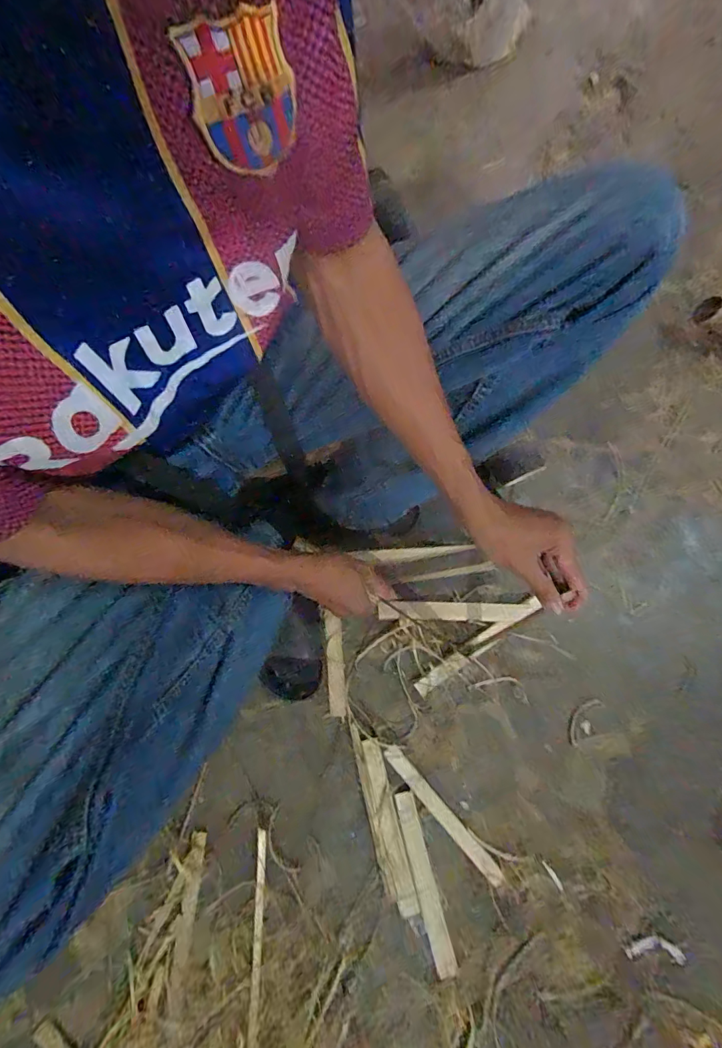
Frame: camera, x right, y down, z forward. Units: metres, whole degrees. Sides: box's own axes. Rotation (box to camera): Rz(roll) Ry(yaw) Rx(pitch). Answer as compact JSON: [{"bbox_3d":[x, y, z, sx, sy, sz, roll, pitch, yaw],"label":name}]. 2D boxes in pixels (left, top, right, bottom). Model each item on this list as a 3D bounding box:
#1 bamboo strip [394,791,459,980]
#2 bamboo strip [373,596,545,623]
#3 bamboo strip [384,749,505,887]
[{"bbox_3d":[0.084,0.476,0.576,0.028,0.004,0.223,-15,79,-3],"label":"bamboo strip"},{"bbox_3d":[0.138,0.125,0.626,0.220,0.011,0.028,0,78,2],"label":"bamboo strip"},{"bbox_3d":[0.112,0.396,0.592,0.023,0.004,0.216,-41,82,-8],"label":"bamboo strip"}]

